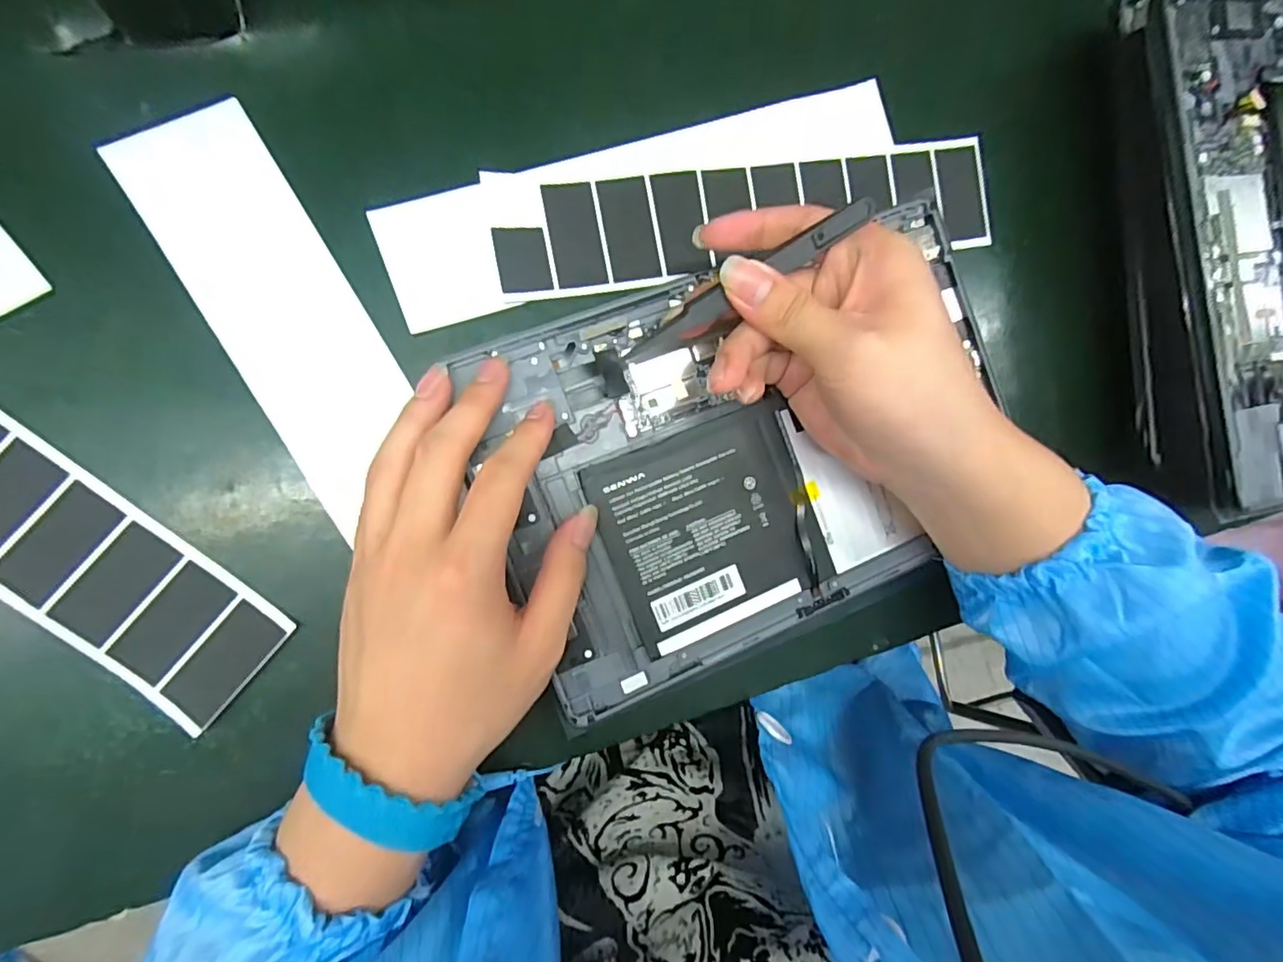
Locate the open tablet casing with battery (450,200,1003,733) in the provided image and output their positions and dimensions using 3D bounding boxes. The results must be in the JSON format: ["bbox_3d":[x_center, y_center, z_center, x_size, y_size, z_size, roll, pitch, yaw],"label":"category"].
[{"bbox_3d":[0.058,-0.017,0.267,0.246,0.023,0.163,-22,94,-5],"label":"open tablet casing with battery"}]

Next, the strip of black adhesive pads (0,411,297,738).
[{"bbox_3d":[-0.268,0.001,0.230,0.260,0.007,0.056,41,86,-9],"label":"strip of black adhesive pads"}]

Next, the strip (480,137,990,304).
[{"bbox_3d":[0.060,-0.136,0.294,0.265,0.010,0.055,-11,90,-11],"label":"strip"}]

